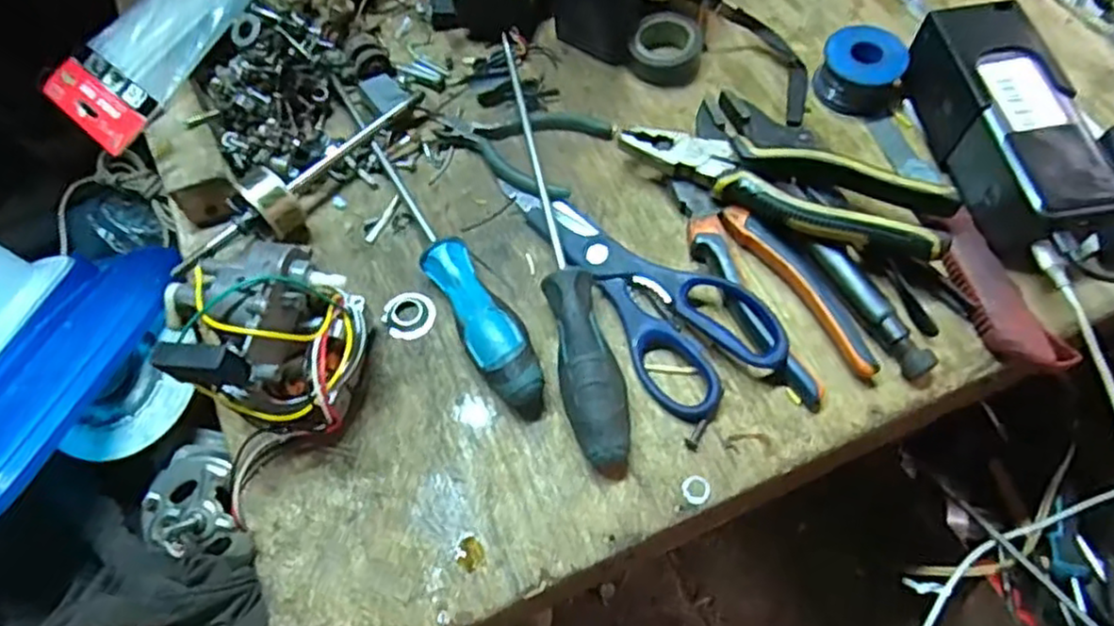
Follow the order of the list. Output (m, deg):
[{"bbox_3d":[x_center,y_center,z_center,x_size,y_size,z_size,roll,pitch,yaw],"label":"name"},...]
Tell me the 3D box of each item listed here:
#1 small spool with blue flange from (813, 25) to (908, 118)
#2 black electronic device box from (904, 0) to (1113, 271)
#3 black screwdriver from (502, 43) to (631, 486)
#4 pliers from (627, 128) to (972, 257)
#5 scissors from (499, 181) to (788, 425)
[{"bbox_3d":[0.210,-0.165,0.467,0.057,0.039,0.047,25,66,15],"label":"small spool with blue flange"},{"bbox_3d":[0.273,-0.112,0.413,0.057,0.056,0.159,-11,62,-3],"label":"black electronic device box"},{"bbox_3d":[-0.005,-0.050,0.420,0.030,0.031,0.300,-12,62,-4],"label":"black screwdriver"},{"bbox_3d":[0.139,-0.088,0.420,0.193,0.031,0.067,26,66,15],"label":"pliers"},{"bbox_3d":[0.049,-0.028,0.411,0.074,0.023,0.191,-31,65,-13],"label":"scissors"}]

